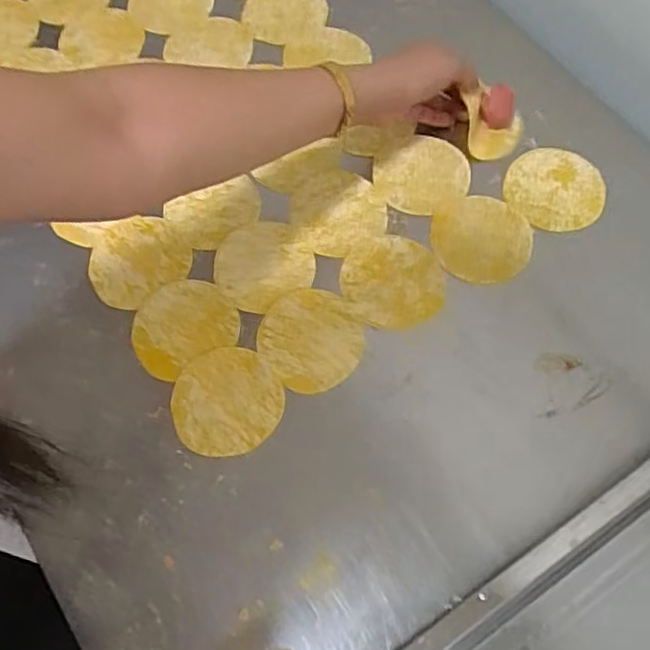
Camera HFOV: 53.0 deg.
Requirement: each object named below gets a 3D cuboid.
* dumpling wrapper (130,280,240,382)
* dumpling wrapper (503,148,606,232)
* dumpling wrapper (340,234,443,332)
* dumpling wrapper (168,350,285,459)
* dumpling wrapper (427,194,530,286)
[{"bbox_3d":[-0.116,-0.001,0.526,0.084,0.006,0.072,-31,70,-11],"label":"dumpling wrapper"},{"bbox_3d":[0.197,-0.117,0.562,0.081,0.005,0.078,-1,69,4],"label":"dumpling wrapper"},{"bbox_3d":[0.056,-0.035,0.534,0.082,0.004,0.081,13,69,7],"label":"dumpling wrapper"},{"bbox_3d":[-0.074,0.059,0.498,0.083,0.004,0.081,-1,70,2],"label":"dumpling wrapper"},{"bbox_3d":[0.131,-0.073,0.545,0.081,0.004,0.077,-1,67,1],"label":"dumpling wrapper"}]

